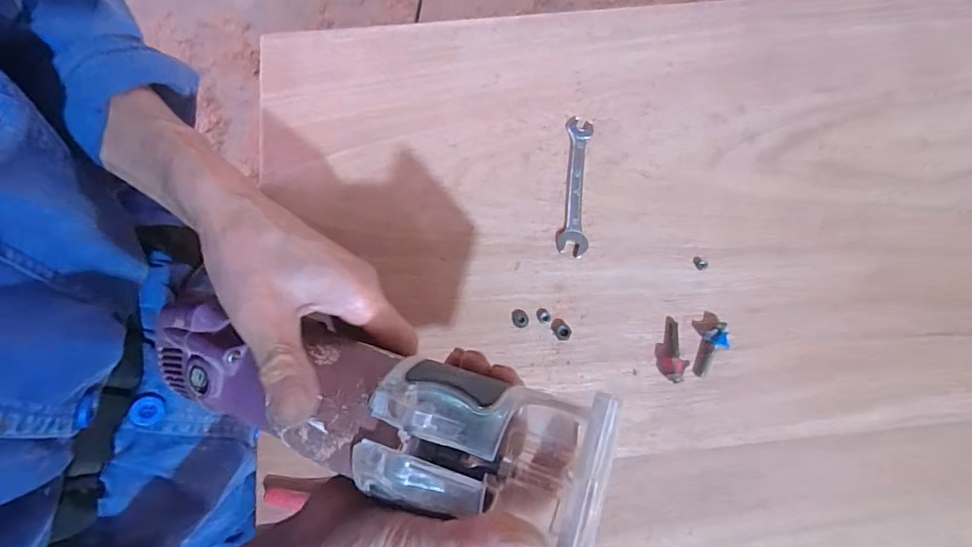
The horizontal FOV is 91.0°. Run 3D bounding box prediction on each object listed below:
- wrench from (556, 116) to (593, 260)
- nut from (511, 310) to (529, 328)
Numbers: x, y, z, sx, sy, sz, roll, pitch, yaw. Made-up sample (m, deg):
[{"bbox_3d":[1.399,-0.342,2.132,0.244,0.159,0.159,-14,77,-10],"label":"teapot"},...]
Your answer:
[{"bbox_3d":[0.081,-0.081,0.429,0.026,0.006,0.131,7,76,1],"label":"wrench"},{"bbox_3d":[0.029,0.038,0.406,0.013,0.005,0.016,-36,79,-9],"label":"nut"}]

